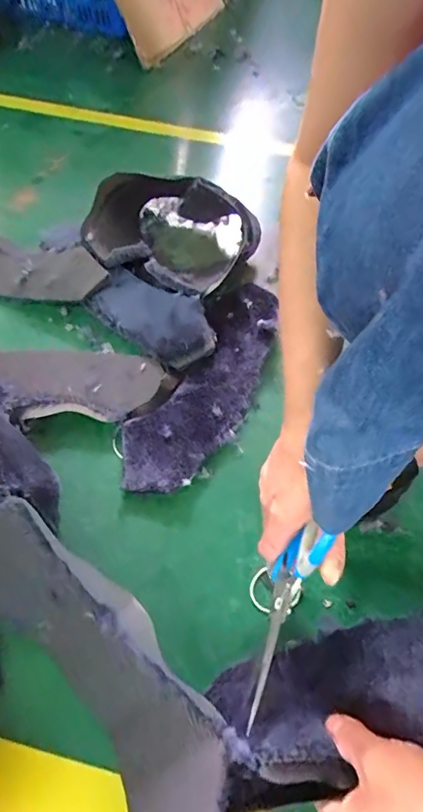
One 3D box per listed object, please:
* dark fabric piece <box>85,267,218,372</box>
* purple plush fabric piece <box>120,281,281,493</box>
[{"bbox_3d":[-0.075,-0.116,0.586,0.175,0.033,0.090,38,59,20],"label":"dark fabric piece"},{"bbox_3d":[-0.003,-0.034,0.532,0.099,0.030,0.300,22,55,10],"label":"purple plush fabric piece"}]

